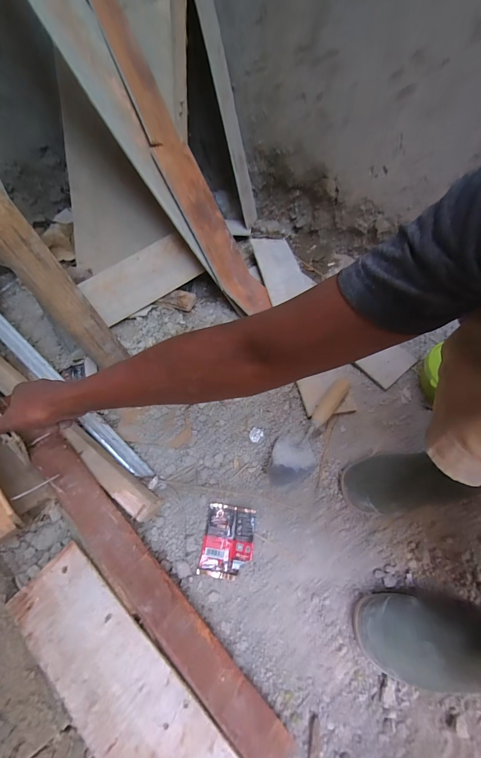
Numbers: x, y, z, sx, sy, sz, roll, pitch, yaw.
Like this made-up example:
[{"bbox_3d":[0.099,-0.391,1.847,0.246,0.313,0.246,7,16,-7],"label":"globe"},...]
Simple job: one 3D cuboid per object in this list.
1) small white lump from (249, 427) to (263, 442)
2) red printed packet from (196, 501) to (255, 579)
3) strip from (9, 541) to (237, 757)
[{"bbox_3d":[0.032,0.116,0.628,0.026,0.006,0.030,38,65,22],"label":"small white lump"},{"bbox_3d":[-0.021,0.284,0.525,0.086,0.017,0.111,6,57,5],"label":"red printed packet"},{"bbox_3d":[-0.024,0.506,0.329,0.736,0.020,0.113,38,65,20],"label":"strip"}]

